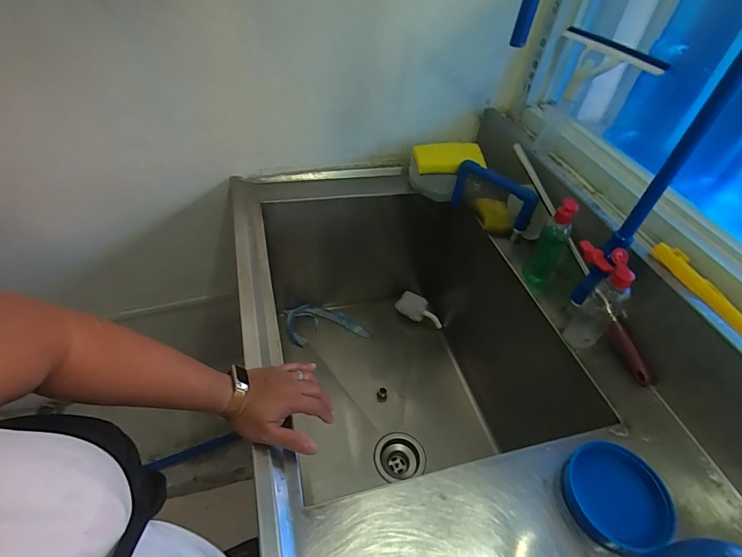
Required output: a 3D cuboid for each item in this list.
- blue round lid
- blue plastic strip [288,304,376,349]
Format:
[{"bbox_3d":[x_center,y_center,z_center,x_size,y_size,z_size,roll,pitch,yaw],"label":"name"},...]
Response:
[{"bbox_3d":[0.311,0.272,0.515,0.123,0.019,0.119,4,46,-4],"label":"blue round lid"},{"bbox_3d":[-0.119,0.121,1.131,0.223,0.030,0.112,-4,47,-11],"label":"blue plastic strip"}]

